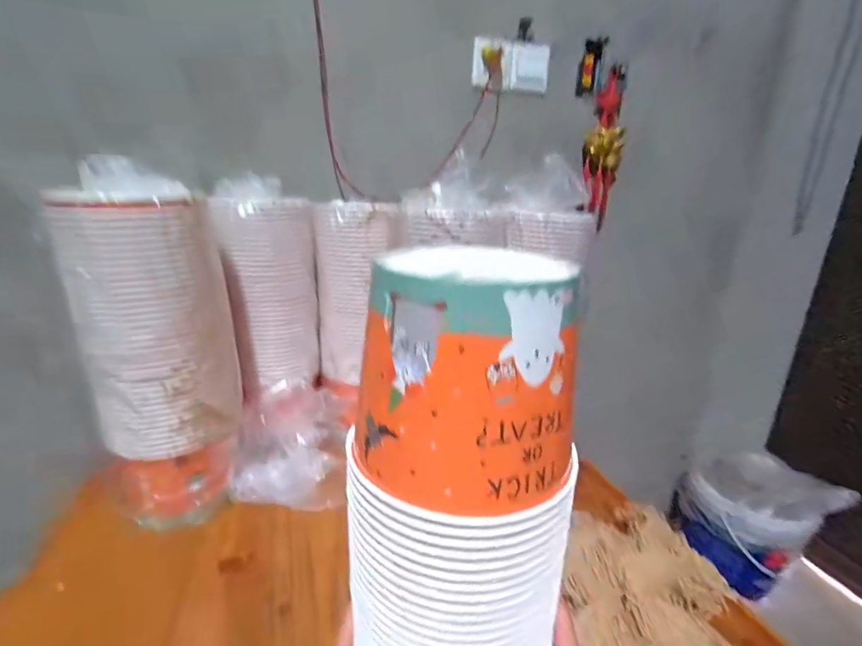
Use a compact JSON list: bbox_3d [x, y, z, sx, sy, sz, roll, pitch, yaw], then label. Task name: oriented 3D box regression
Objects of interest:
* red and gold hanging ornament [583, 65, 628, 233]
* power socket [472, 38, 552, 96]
[{"bbox_3d":[0.406,-0.406,1.013,0.079,0.322,0.076,10,20,23],"label":"red and gold hanging ornament"},{"bbox_3d":[0.170,-0.530,0.894,0.173,0.089,0.052,-8,21,-29],"label":"power socket"}]

